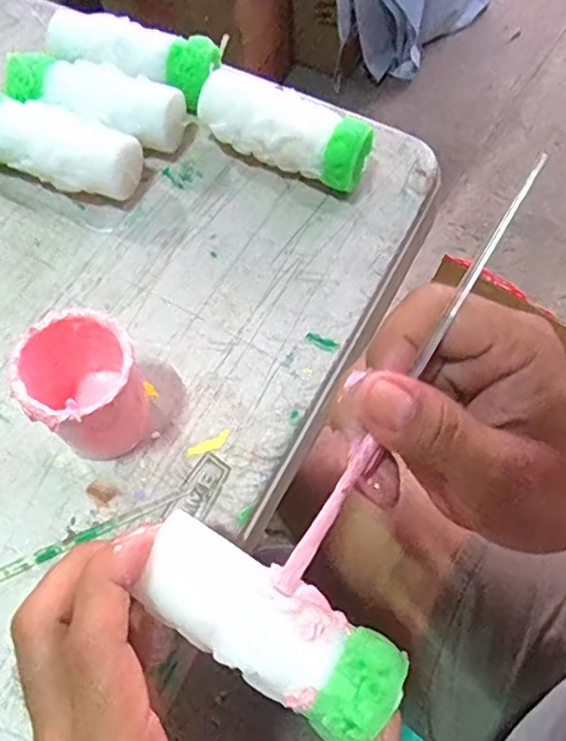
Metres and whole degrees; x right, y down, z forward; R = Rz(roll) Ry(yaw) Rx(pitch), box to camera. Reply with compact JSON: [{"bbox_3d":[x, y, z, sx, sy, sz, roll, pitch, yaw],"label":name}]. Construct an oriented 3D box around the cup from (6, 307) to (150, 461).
[{"bbox_3d":[-0.088,0.013,0.276,0.049,0.064,0.053,0,63,-1],"label":"cup"}]

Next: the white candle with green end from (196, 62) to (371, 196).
[{"bbox_3d":[0.001,-0.149,0.363,0.107,0.036,0.032,26,65,12],"label":"white candle with green end"}]

